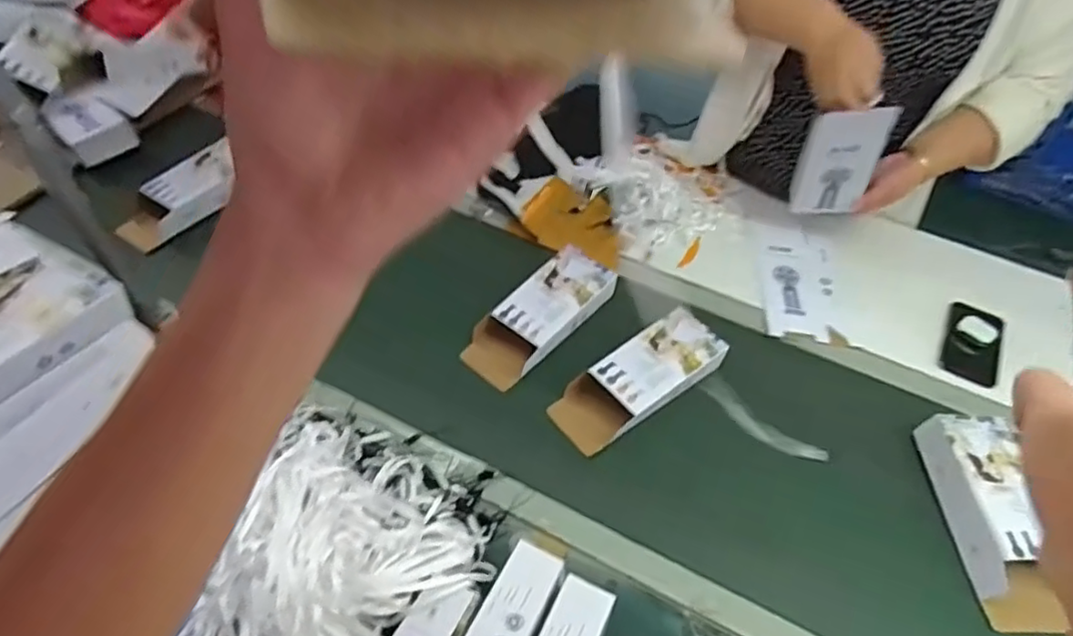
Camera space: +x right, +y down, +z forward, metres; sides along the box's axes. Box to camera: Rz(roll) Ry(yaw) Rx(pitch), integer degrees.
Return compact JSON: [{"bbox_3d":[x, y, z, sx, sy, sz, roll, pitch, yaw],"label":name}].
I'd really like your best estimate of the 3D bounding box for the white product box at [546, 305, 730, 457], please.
[{"bbox_3d":[0.145,0.086,0.882,0.252,0.055,0.101,-29,58,-24],"label":"white product box"}]

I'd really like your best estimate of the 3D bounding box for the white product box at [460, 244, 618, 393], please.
[{"bbox_3d":[0.008,-0.003,0.953,0.101,0.055,0.249,35,58,23],"label":"white product box"}]

